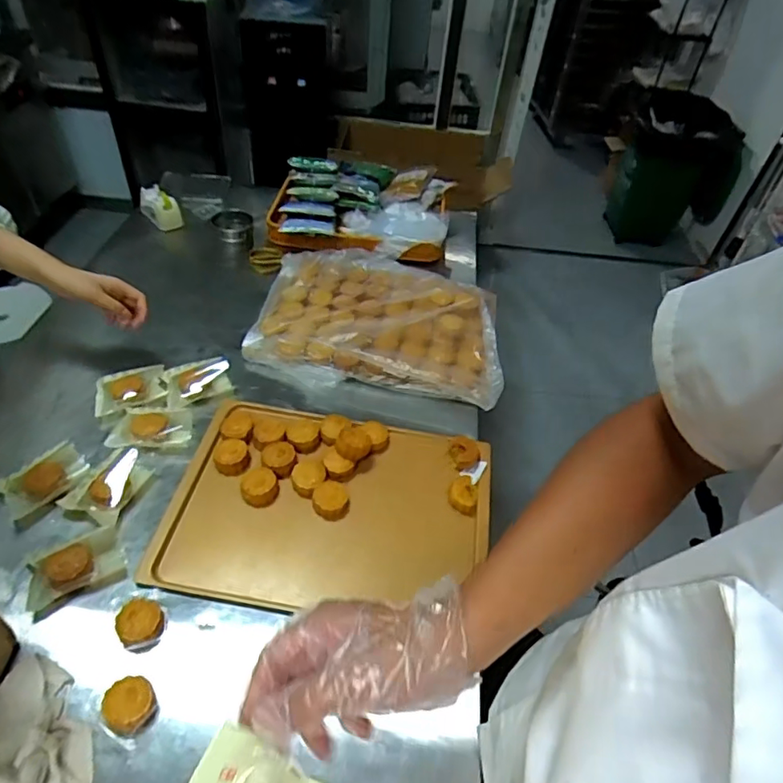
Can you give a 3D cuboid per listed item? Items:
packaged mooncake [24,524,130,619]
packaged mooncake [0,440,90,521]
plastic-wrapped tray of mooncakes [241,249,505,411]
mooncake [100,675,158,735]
[{"bbox_3d":[-0.388,0.212,0.669,0.108,0.033,0.070,-22,53,-25],"label":"packaged mooncake"},{"bbox_3d":[-0.467,0.118,0.741,0.106,0.035,0.065,-33,58,-31],"label":"packaged mooncake"},{"bbox_3d":[-0.017,-0.145,1.025,0.444,0.053,0.370,10,46,3],"label":"plastic-wrapped tray of mooncakes"},{"bbox_3d":[-0.273,0.332,0.578,0.050,0.034,0.047,3,46,-4],"label":"mooncake"}]

